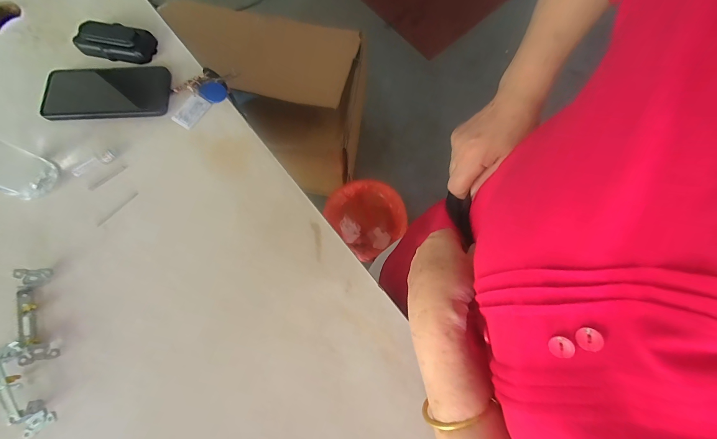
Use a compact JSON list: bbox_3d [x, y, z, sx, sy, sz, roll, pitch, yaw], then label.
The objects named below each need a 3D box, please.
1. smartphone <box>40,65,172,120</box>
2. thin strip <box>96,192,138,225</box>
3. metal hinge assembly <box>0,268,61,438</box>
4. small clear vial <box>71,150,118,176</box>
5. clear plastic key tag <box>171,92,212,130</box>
[{"bbox_3d":[-0.348,-0.178,0.424,0.162,0.013,0.080,-3,75,-2],"label":"smartphone"},{"bbox_3d":[-0.307,-0.014,0.391,0.005,0.004,0.060,43,78,9],"label":"thin strip"},{"bbox_3d":[-0.370,0.144,0.335,0.057,0.025,0.173,-16,76,-5],"label":"metal hinge assembly"},{"bbox_3d":[-0.343,-0.074,0.400,0.053,0.009,0.016,-31,78,-9],"label":"small clear vial"},{"bbox_3d":[-0.231,-0.150,0.423,0.031,0.007,0.048,29,76,6],"label":"clear plastic key tag"}]

